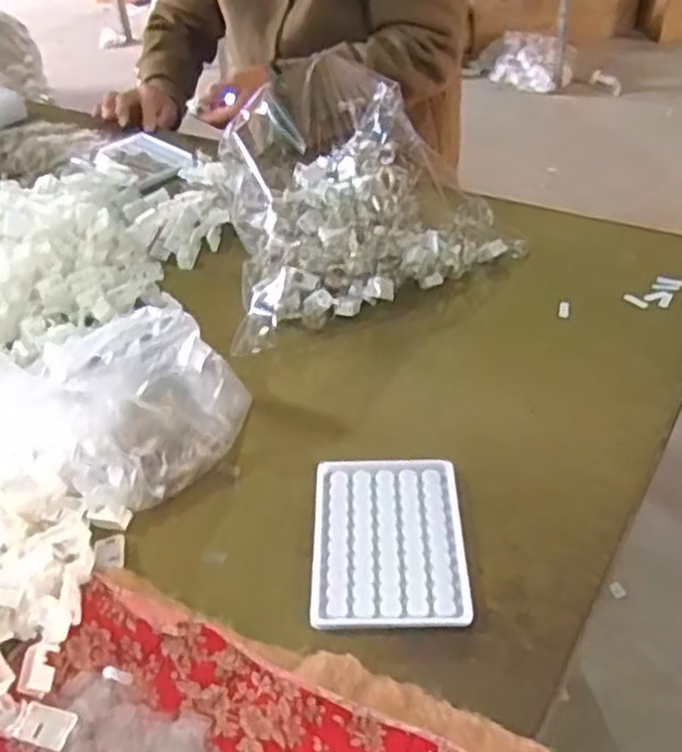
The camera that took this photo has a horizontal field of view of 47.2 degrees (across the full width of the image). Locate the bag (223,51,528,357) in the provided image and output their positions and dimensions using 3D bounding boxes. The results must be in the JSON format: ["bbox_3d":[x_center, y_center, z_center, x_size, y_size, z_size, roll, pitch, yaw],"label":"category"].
[{"bbox_3d":[0.001,-0.178,0.742,0.292,0.150,0.198,-21,42,-20],"label":"bag"}]

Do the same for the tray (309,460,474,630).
[{"bbox_3d":[0.031,0.104,0.503,0.094,0.007,0.129,-2,39,3],"label":"tray"}]

